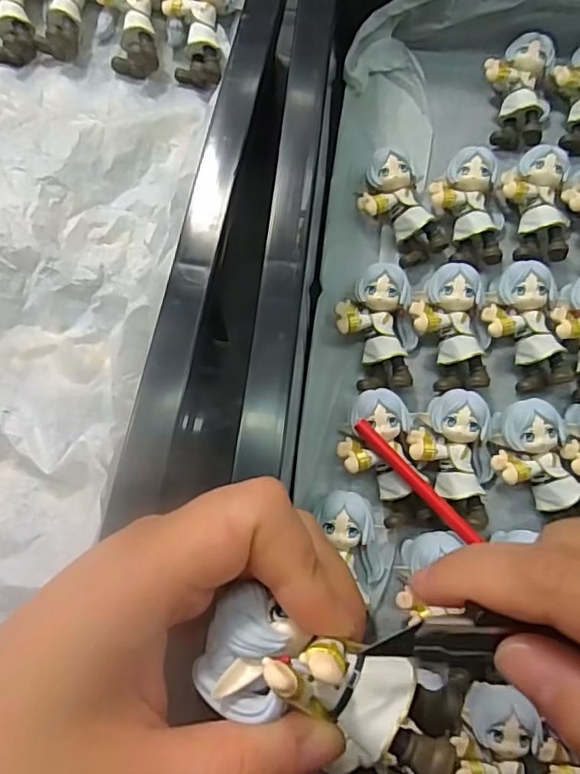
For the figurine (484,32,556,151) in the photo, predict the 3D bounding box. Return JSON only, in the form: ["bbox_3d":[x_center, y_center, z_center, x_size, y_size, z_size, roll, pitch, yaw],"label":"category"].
[{"bbox_3d":[0.127,-0.164,0.312,0.037,0.027,0.055,-3,76,0],"label":"figurine"}]

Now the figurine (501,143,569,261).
[{"bbox_3d":[0.126,-0.095,0.291,0.031,0.022,0.057,1,76,1],"label":"figurine"}]

